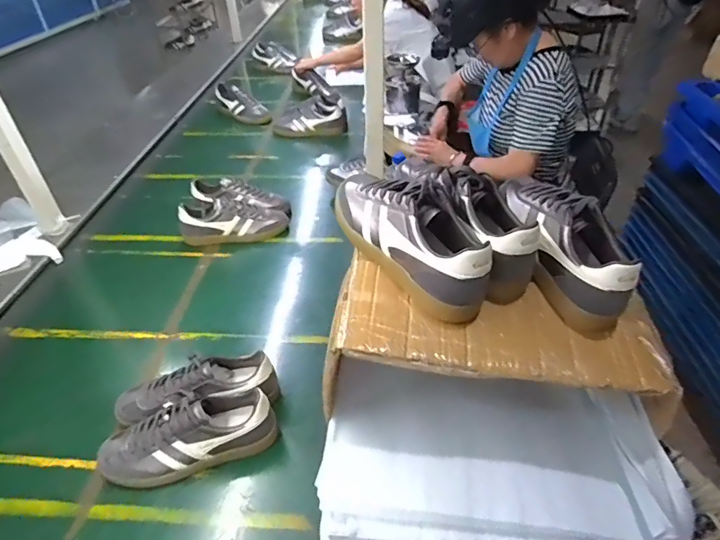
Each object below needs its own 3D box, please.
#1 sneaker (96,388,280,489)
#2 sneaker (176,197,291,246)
[{"bbox_3d":[-0.268,0.251,0.713,0.266,0.093,0.092,-16,42,-16],"label":"sneaker"},{"bbox_3d":[-0.324,-0.122,1.184,0.263,0.105,0.108,-6,40,-4],"label":"sneaker"}]

